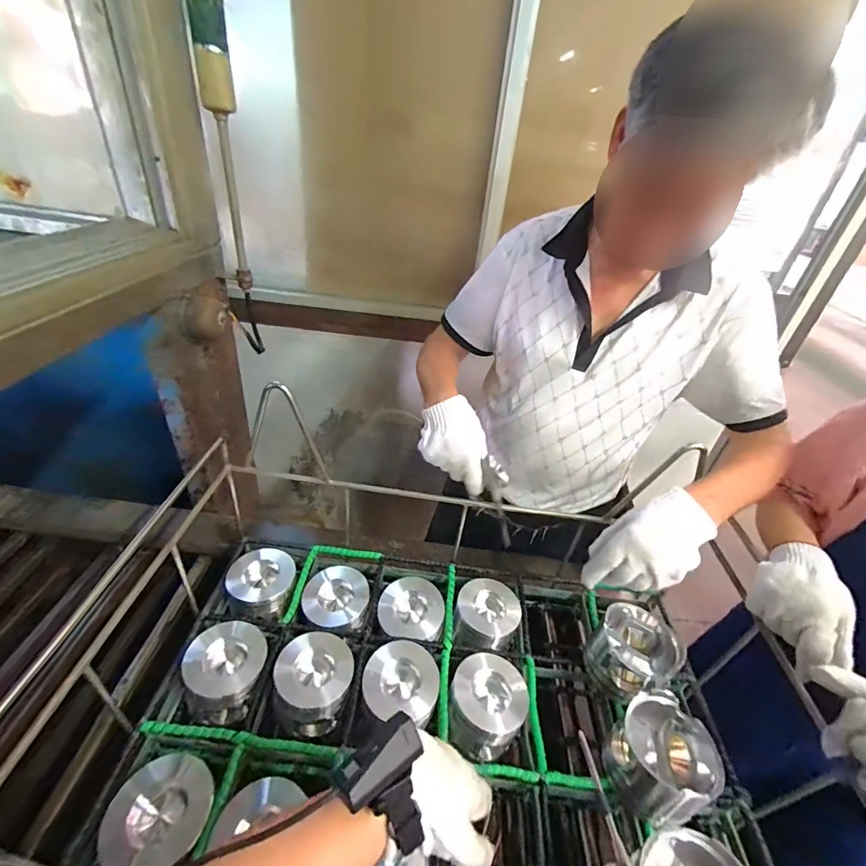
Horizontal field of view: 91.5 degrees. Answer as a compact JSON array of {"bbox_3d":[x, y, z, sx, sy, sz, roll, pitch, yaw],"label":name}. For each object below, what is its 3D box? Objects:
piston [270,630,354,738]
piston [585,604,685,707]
[{"bbox_3d":[-0.182,0.370,0.627,0.110,0.096,0.105,5,35,-3],"label":"piston"},{"bbox_3d":[0.300,0.336,0.641,0.111,0.089,0.110,-14,40,-27],"label":"piston"}]

